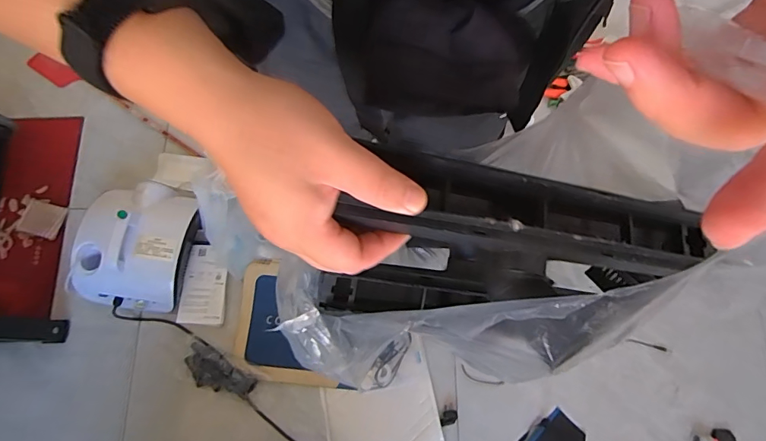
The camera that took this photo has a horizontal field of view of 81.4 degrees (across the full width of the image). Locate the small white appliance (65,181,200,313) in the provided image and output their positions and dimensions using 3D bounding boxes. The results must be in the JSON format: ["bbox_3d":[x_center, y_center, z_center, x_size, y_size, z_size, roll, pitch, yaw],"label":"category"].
[{"bbox_3d":[-0.602,0.055,1.091,0.245,0.144,0.309,9,74,2],"label":"small white appliance"}]

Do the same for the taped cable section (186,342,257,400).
[{"bbox_3d":[-0.392,0.363,1.055,0.181,0.033,0.081,25,75,7],"label":"taped cable section"}]

